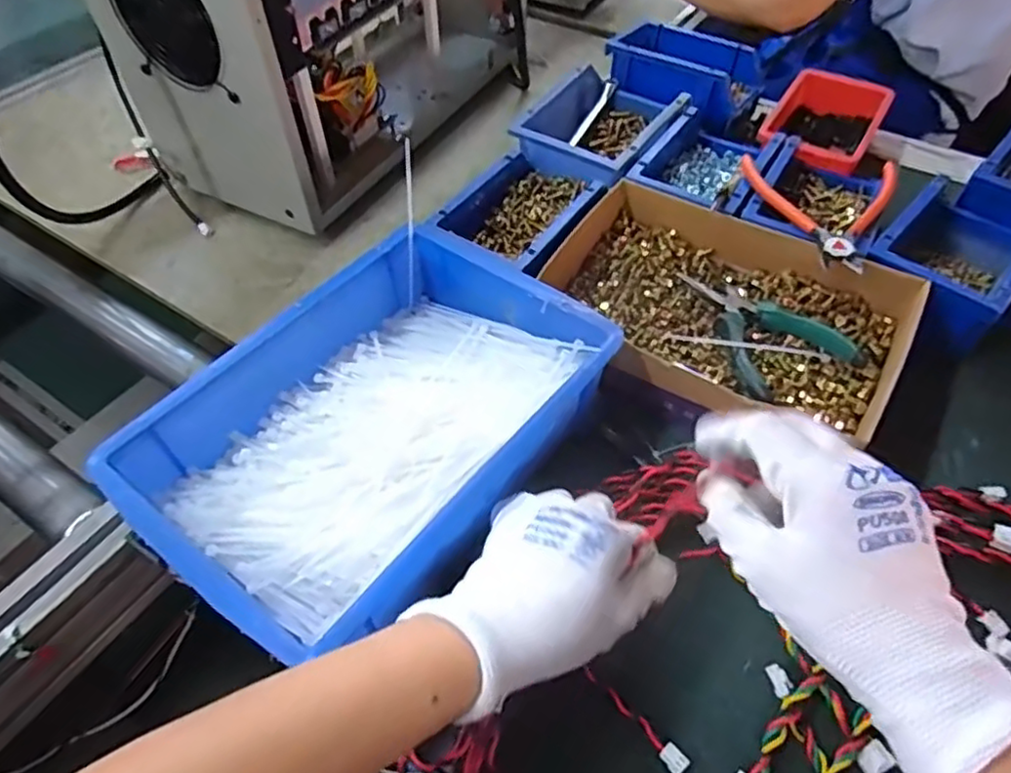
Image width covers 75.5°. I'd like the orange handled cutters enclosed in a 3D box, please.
[{"bbox_3d":[0.257,-0.142,0.525,0.119,0.015,0.127,7,53,6],"label":"orange handled cutters"}]

